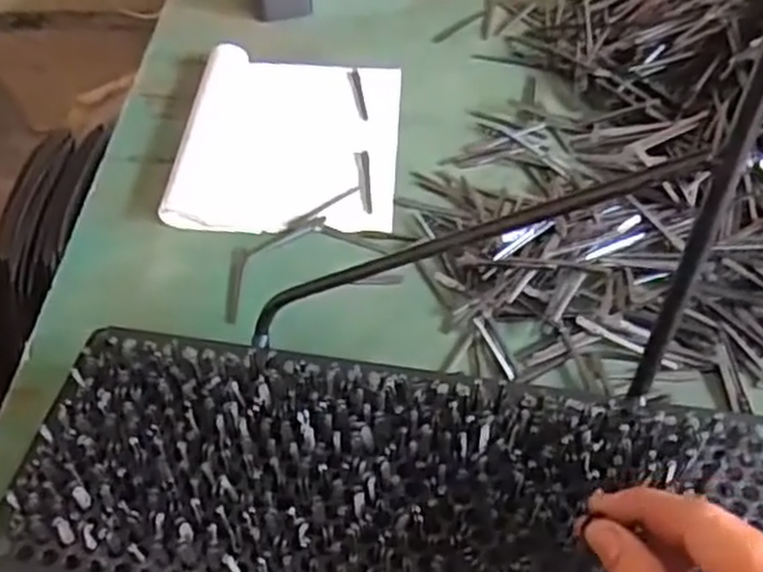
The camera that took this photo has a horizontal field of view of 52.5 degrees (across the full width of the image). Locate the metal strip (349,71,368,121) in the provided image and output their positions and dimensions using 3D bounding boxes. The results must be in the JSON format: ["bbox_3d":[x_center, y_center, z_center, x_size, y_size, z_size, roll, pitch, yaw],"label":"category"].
[{"bbox_3d":[-0.020,-0.168,0.672,0.010,0.004,0.073,-9,51,-5],"label":"metal strip"}]

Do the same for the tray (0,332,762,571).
[{"bbox_3d":[0.121,0.115,0.356,0.585,0.037,0.152,7,52,5],"label":"tray"}]

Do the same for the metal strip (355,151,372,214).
[{"bbox_3d":[-0.014,-0.082,0.605,0.010,0.004,0.066,-5,51,-2],"label":"metal strip"}]

